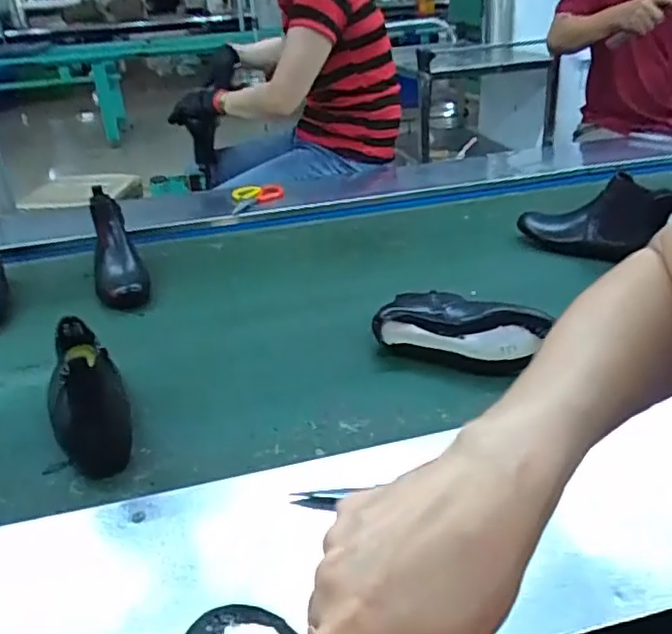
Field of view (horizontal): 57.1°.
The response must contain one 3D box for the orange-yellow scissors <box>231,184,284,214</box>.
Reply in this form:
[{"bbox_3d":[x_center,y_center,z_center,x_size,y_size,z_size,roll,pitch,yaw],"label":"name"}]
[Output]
[{"bbox_3d":[-0.171,-0.263,1.353,0.110,0.023,0.137,-5,29,-6],"label":"orange-yellow scissors"}]

